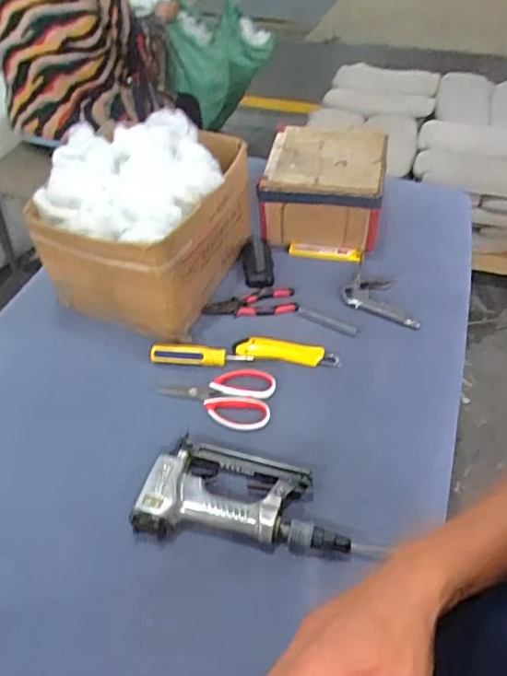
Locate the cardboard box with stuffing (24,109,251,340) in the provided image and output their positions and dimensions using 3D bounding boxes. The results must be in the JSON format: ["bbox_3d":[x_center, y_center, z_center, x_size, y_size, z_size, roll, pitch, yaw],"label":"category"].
[{"bbox_3d":[-0.174,-0.194,0.880,0.265,0.246,0.302,20,51,20],"label":"cardboard box with stuffing"}]

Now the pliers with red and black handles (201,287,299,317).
[{"bbox_3d":[-0.006,-0.057,0.881,0.151,0.013,0.053,-5,47,-2],"label":"pliers with red and black handles"}]

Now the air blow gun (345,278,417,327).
[{"bbox_3d":[0.219,-0.066,0.891,0.135,0.014,0.080,21,52,20],"label":"air blow gun"}]

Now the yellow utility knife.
[{"bbox_3d":[0.050,0.017,0.811,0.160,0.015,0.040,6,48,8],"label":"yellow utility knife"}]

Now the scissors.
[{"bbox_3d":[-0.054,0.080,0.777,0.164,0.006,0.099,8,48,10],"label":"scissors"}]

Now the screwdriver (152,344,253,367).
[{"bbox_3d":[-0.081,0.025,0.816,0.151,0.025,0.028,2,47,4],"label":"screwdriver"}]

